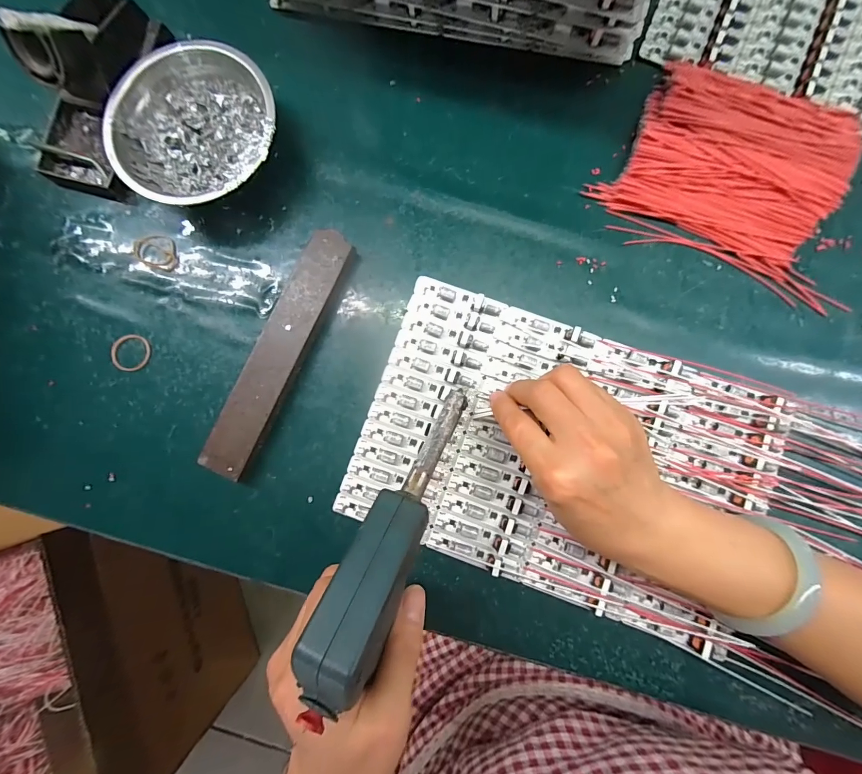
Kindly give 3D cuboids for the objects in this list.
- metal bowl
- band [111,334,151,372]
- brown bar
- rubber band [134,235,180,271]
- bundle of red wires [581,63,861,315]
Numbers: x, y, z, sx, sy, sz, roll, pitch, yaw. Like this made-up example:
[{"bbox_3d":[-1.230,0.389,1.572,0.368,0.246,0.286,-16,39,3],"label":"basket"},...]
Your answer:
[{"bbox_3d":[-0.178,-0.197,0.293,0.122,0.041,0.121,0,85,2],"label":"metal bowl"},{"bbox_3d":[-0.242,-0.027,0.300,0.032,0.004,0.030,3,85,2],"label":"band"},{"bbox_3d":[-0.115,-0.027,0.289,0.033,0.017,0.197,24,87,4],"label":"brown bar"},{"bbox_3d":[-0.225,-0.112,0.307,0.043,0.004,0.028,19,78,6],"label":"rubber band"},{"bbox_3d":[0.230,-0.160,0.284,0.182,0.020,0.150,16,86,3],"label":"bundle of red wires"}]

